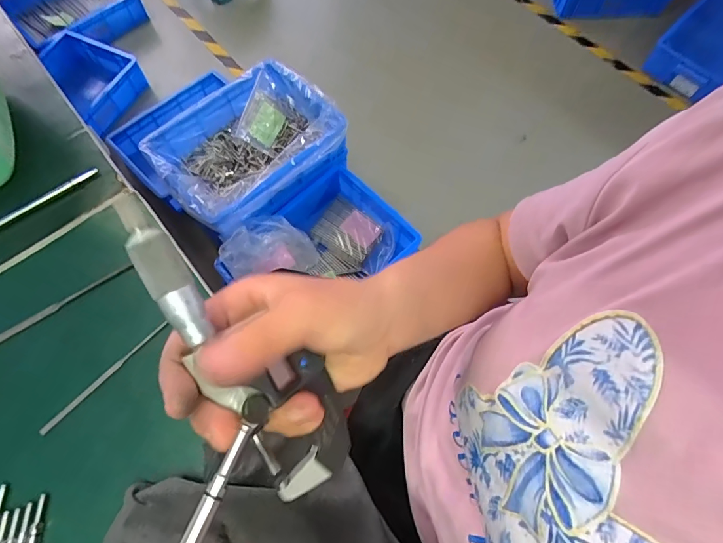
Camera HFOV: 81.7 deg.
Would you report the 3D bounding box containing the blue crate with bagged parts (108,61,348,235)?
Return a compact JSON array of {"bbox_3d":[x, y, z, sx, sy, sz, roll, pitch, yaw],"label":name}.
[{"bbox_3d":[-0.276,-0.295,1.026,0.405,0.141,0.307,-42,74,-15],"label":"blue crate with bagged parts"}]

